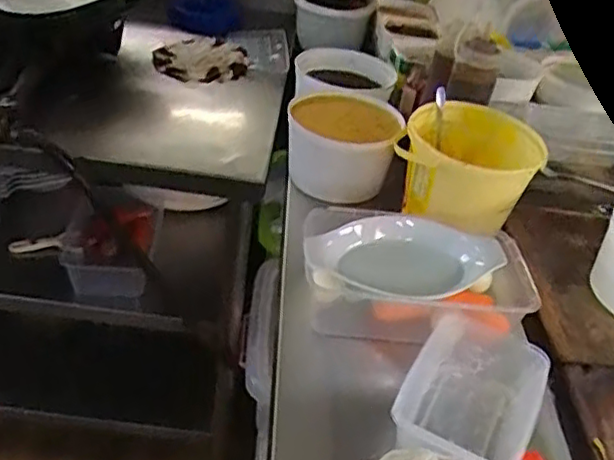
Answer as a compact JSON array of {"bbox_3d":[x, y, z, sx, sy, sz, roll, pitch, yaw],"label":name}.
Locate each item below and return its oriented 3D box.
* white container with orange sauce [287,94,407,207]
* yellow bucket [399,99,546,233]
[{"bbox_3d":[0.051,-0.125,1.001,0.164,0.140,0.131,11,36,3],"label":"white container with orange sauce"},{"bbox_3d":[0.219,-0.082,0.909,0.169,0.124,0.169,6,36,-5],"label":"yellow bucket"}]

